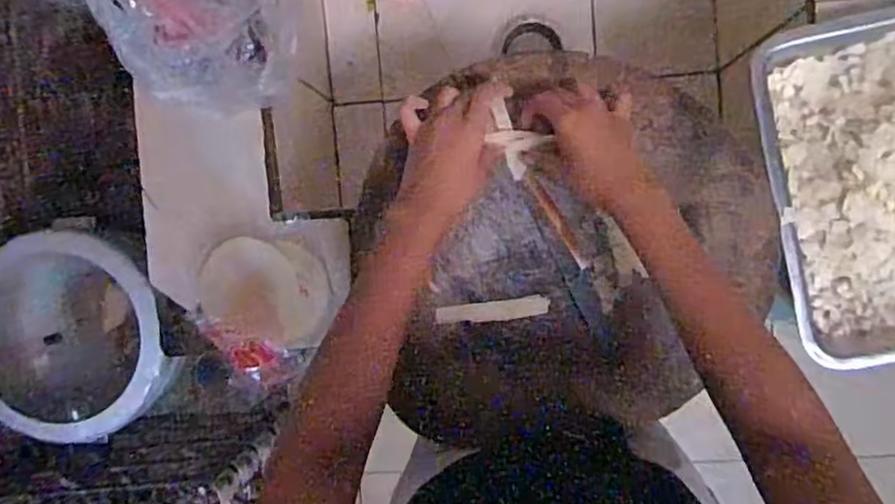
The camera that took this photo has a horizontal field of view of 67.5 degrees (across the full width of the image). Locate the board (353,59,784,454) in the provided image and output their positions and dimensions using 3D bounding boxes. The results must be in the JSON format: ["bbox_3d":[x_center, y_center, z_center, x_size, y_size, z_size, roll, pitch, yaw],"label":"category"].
[{"bbox_3d":[0.102,-0.009,0.585,0.348,0.030,0.317,0,93,4],"label":"board"}]

